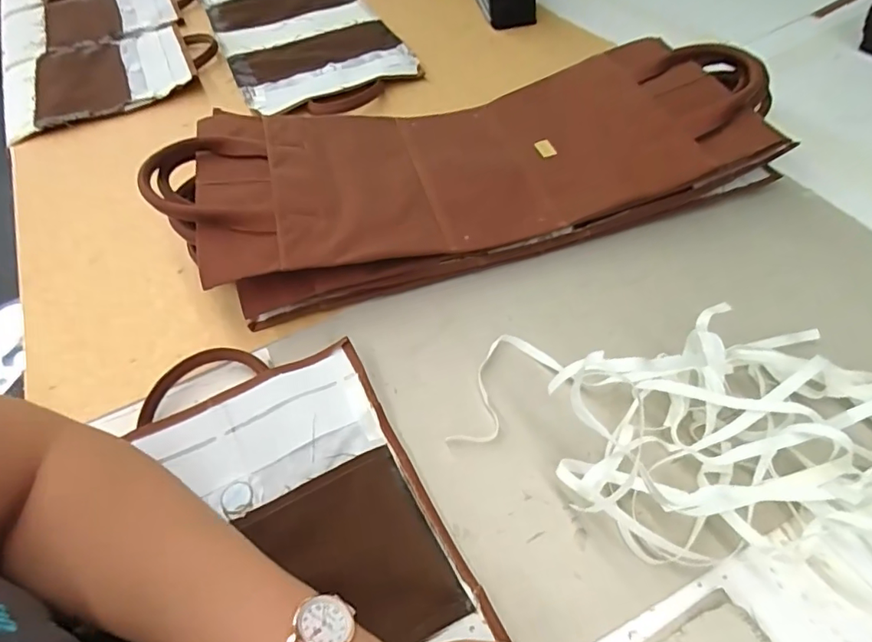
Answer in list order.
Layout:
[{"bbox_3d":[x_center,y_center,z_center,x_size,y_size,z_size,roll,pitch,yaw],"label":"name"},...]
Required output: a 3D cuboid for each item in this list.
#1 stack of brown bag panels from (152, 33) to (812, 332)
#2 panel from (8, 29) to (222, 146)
[{"bbox_3d":[0.034,-0.160,0.544,0.589,0.091,0.232,-14,50,-9],"label":"stack of brown bag panels"},{"bbox_3d":[-0.499,-0.387,0.810,0.305,0.028,0.270,-24,52,-17],"label":"panel"}]

